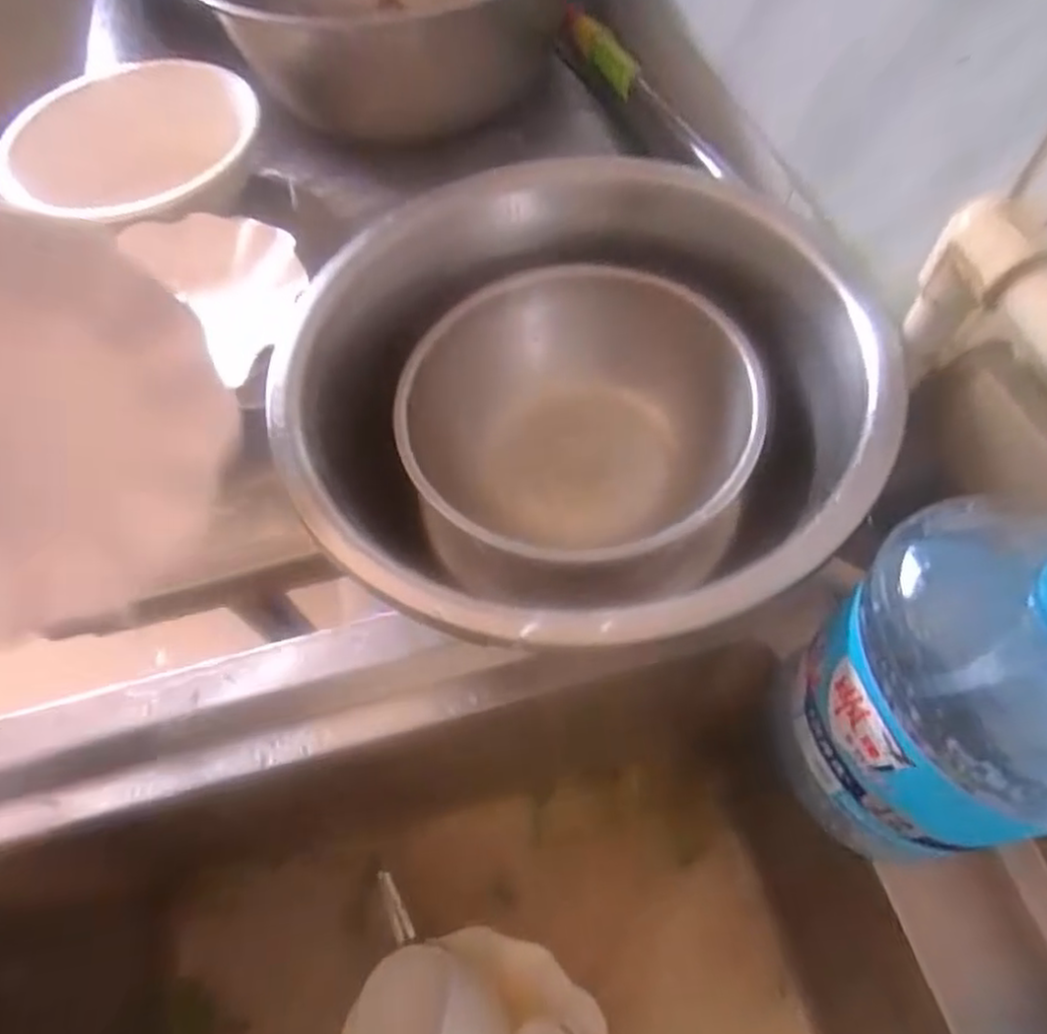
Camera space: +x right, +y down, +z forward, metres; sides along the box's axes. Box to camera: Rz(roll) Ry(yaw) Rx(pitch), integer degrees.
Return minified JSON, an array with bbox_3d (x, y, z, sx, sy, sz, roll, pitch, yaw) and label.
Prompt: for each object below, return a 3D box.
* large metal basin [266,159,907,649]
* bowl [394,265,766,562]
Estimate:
[{"bbox_3d":[0.032,-0.066,0.438,0.317,0.143,0.321,-1,63,3],"label":"large metal basin"},{"bbox_3d":[0.040,-0.066,0.484,0.228,0.086,0.201,21,66,13],"label":"bowl"}]

